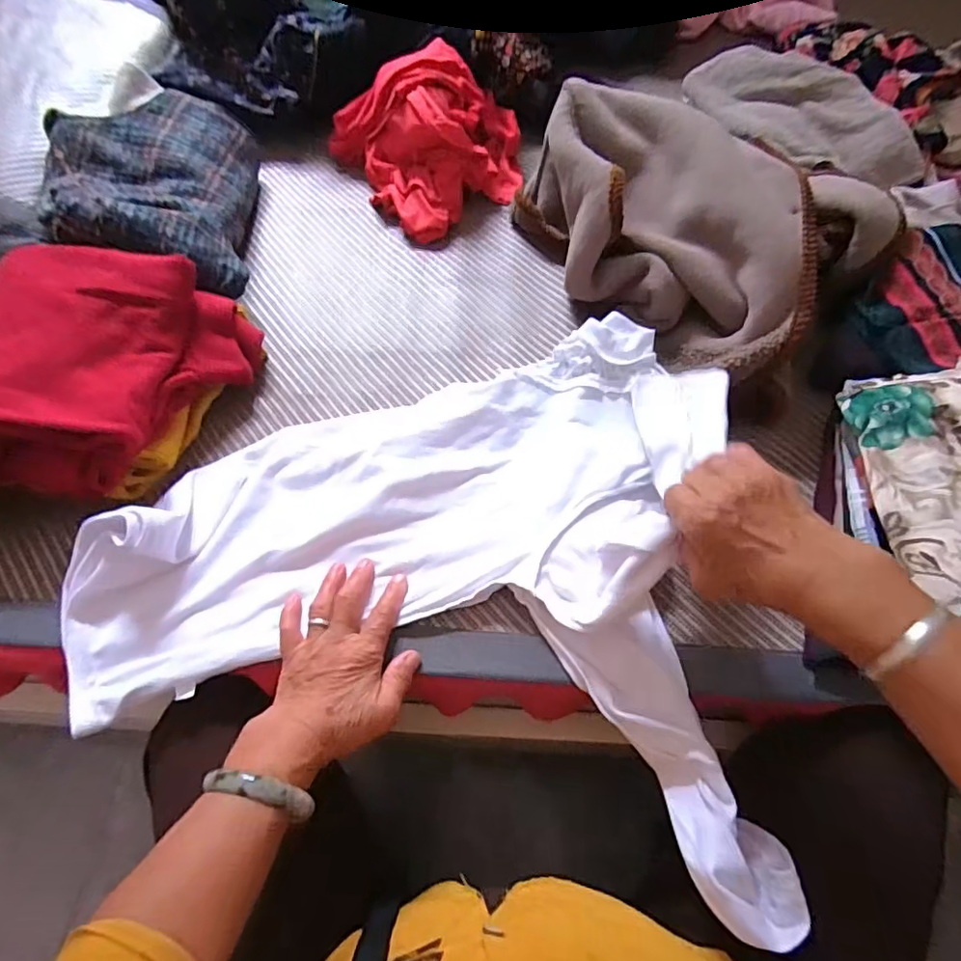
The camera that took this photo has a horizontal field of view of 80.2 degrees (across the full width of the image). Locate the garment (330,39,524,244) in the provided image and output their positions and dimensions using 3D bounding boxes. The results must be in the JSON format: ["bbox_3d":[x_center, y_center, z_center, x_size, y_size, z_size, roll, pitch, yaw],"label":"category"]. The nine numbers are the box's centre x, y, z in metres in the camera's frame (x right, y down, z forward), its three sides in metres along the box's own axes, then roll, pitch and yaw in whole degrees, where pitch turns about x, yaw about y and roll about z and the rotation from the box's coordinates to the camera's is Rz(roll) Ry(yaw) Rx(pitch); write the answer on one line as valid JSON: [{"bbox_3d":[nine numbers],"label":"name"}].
[{"bbox_3d":[-0.069,-0.473,0.780,0.215,0.129,0.238,-36,66,-19],"label":"garment"}]

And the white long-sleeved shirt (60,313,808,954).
[{"bbox_3d":[-0.055,0.067,0.476,0.544,0.104,0.489,1,60,1],"label":"white long-sleeved shirt"}]

